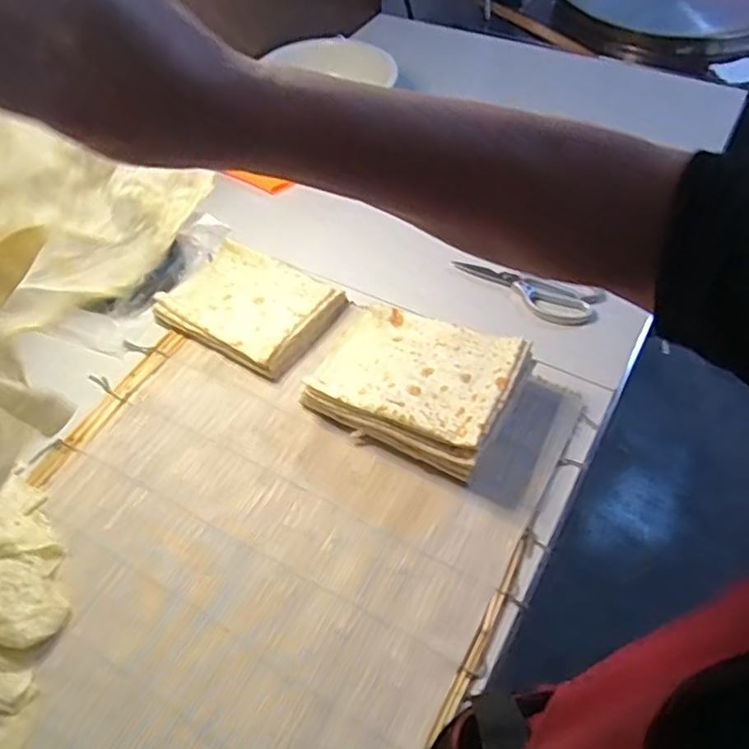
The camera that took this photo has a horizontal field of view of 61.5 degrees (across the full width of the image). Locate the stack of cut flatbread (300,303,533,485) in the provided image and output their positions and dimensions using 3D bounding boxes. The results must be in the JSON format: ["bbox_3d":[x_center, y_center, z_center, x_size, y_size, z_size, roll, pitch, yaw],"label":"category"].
[{"bbox_3d":[0.046,0.002,0.744,0.233,0.078,0.170,23,56,19],"label":"stack of cut flatbread"}]

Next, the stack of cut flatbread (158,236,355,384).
[{"bbox_3d":[-0.170,-0.096,0.860,0.217,0.044,0.164,25,57,20],"label":"stack of cut flatbread"}]

